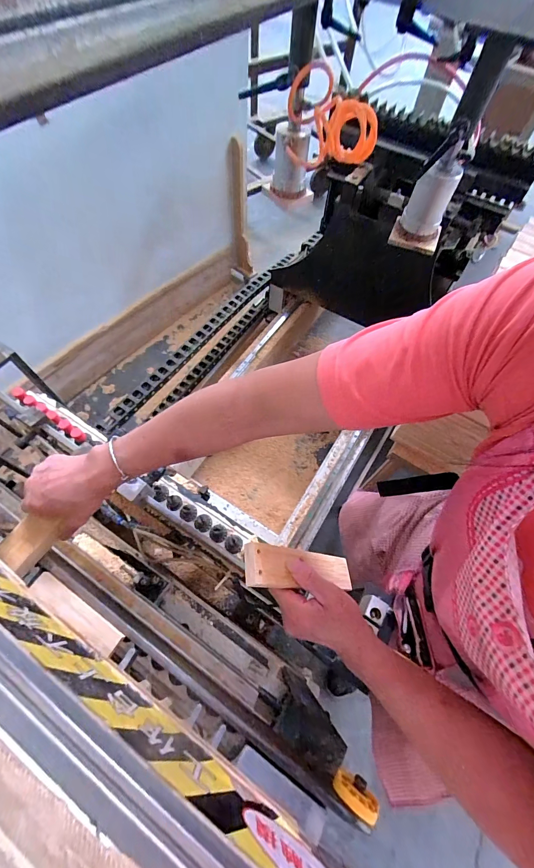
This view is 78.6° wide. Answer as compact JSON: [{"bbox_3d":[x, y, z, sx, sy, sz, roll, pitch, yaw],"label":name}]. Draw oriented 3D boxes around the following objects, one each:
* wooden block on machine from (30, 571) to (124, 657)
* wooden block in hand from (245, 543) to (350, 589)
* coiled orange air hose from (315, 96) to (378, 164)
[{"bbox_3d":[-0.228,0.214,0.389,0.127,0.011,0.025,31,65,12],"label":"wooden block on machine"},{"bbox_3d":[0.044,0.160,0.392,0.182,0.018,0.044,23,53,-42],"label":"wooden block in hand"},{"bbox_3d":[0.180,-0.652,0.704,0.160,0.113,0.038,-18,65,-12],"label":"coiled orange air hose"}]

